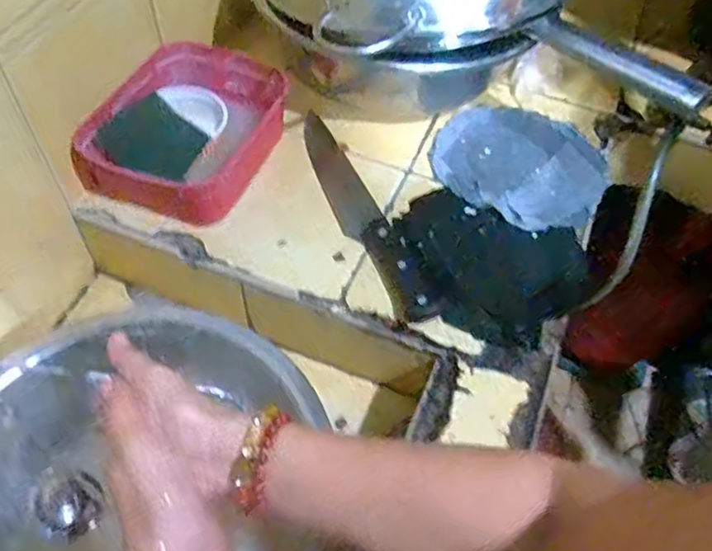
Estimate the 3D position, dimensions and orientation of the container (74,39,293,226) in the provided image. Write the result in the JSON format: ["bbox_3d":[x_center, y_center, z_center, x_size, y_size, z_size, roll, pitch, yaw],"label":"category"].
[{"bbox_3d":[-0.174,-0.154,0.683,0.154,0.076,0.214,19,56,10],"label":"container"}]

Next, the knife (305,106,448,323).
[{"bbox_3d":[0.002,-0.068,0.662,0.048,0.014,0.284,-22,58,-17],"label":"knife"}]

